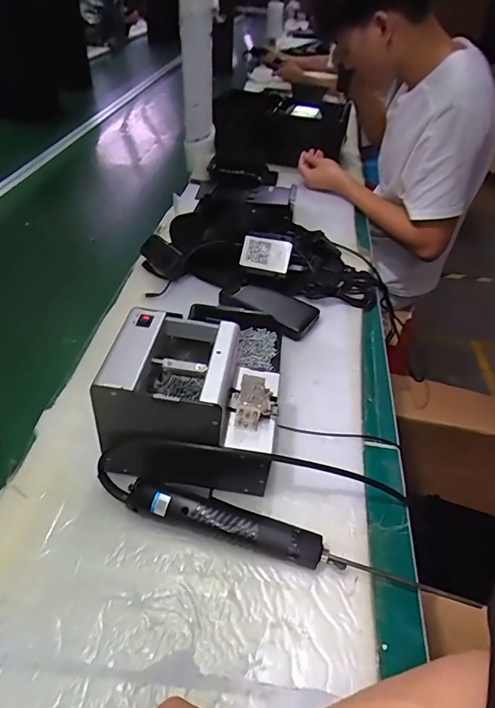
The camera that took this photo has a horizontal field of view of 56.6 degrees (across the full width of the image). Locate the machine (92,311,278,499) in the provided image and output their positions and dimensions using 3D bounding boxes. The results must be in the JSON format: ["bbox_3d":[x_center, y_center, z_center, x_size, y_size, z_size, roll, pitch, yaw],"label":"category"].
[{"bbox_3d":[-0.055,0.052,0.509,0.171,0.147,0.134,9,41,5],"label":"machine"}]

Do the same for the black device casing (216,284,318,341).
[{"bbox_3d":[0.029,-0.073,0.741,0.158,0.026,0.075,23,44,20],"label":"black device casing"}]

